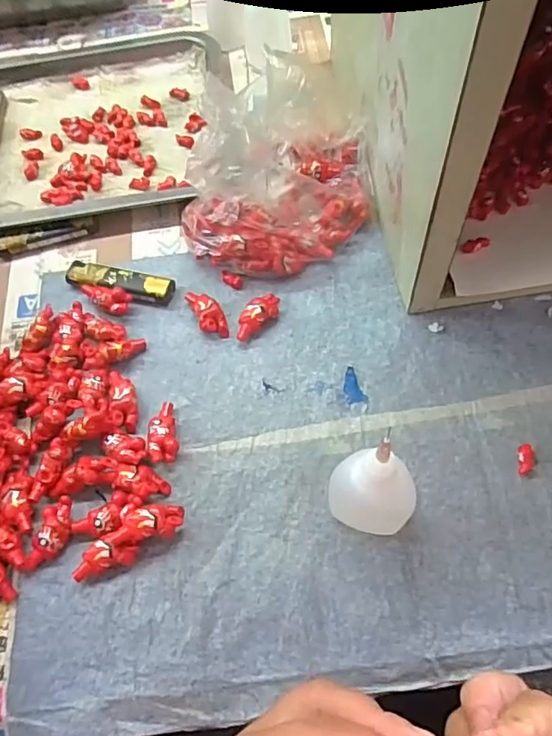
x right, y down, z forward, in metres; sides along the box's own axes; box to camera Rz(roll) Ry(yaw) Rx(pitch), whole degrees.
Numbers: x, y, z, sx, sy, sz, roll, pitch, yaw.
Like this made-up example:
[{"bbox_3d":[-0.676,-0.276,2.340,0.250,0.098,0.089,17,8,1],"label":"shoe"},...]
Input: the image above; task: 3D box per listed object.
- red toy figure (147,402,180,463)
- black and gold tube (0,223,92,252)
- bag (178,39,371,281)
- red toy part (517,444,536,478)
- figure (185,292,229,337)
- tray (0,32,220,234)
[{"bbox_3d":[-0.071,0.040,0.339,0.017,0.017,0.040,-11,63,-1],"label":"red toy figure"},{"bbox_3d":[-0.180,-0.101,0.424,0.071,0.014,0.011,-15,63,-4],"label":"black and gold tube"},{"bbox_3d":[0.003,-0.148,0.392,0.125,0.094,0.143,3,64,5],"label":"bag"},{"bbox_3d":[0.148,0.055,0.321,0.010,0.005,0.019,15,65,11],"label":"red toy part"},{"bbox_3d":[-0.048,-0.039,0.380,0.018,0.014,0.042,-25,64,-9],"label":"figure"},{"bbox_3d":[-0.197,-0.212,0.476,0.287,0.019,0.236,-9,63,0],"label":"tray"}]

